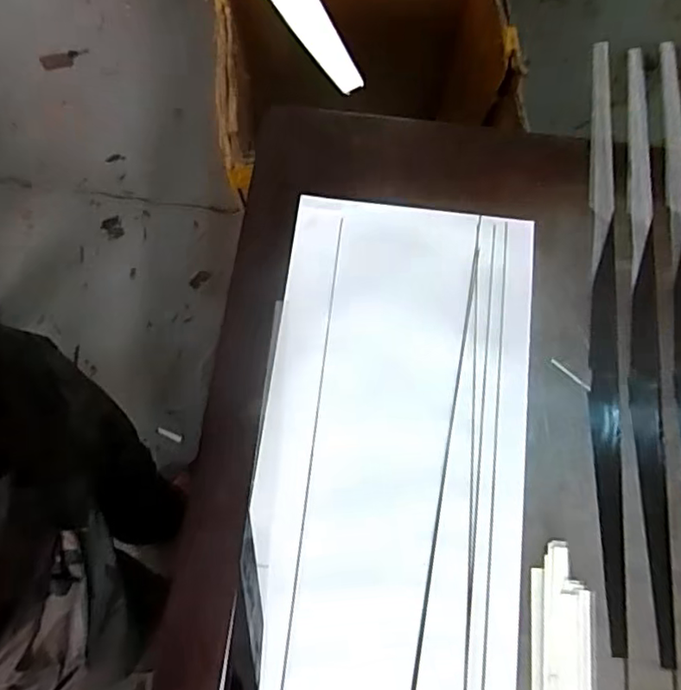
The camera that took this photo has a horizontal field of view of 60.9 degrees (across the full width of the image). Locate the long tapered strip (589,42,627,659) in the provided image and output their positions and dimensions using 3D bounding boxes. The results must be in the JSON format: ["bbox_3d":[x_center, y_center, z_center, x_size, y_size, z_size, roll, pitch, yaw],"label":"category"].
[{"bbox_3d":[0.248,-0.023,0.546,0.026,0.015,0.572,4,77,2],"label":"long tapered strip"}]

